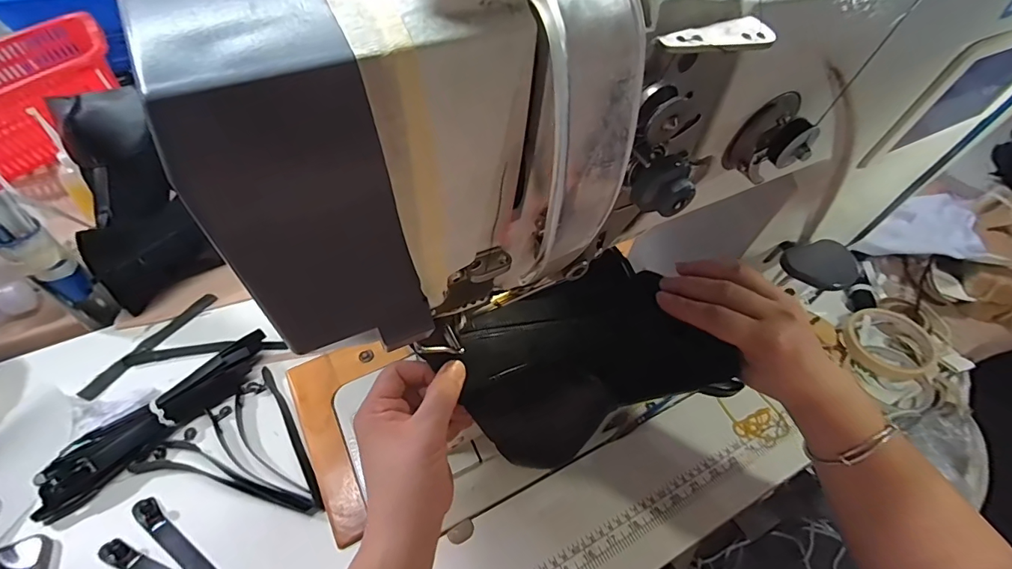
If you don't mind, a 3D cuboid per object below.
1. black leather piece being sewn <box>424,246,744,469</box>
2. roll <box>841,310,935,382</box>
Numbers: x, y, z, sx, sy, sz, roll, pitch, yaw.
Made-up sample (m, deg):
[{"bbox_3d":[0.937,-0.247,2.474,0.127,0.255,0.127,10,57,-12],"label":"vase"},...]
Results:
[{"bbox_3d":[0.068,0.053,0.332,0.197,0.070,0.103,-18,51,-15],"label":"black leather piece being sewn"},{"bbox_3d":[0.447,0.067,0.525,0.091,0.019,0.091,0,49,0],"label":"roll"}]

